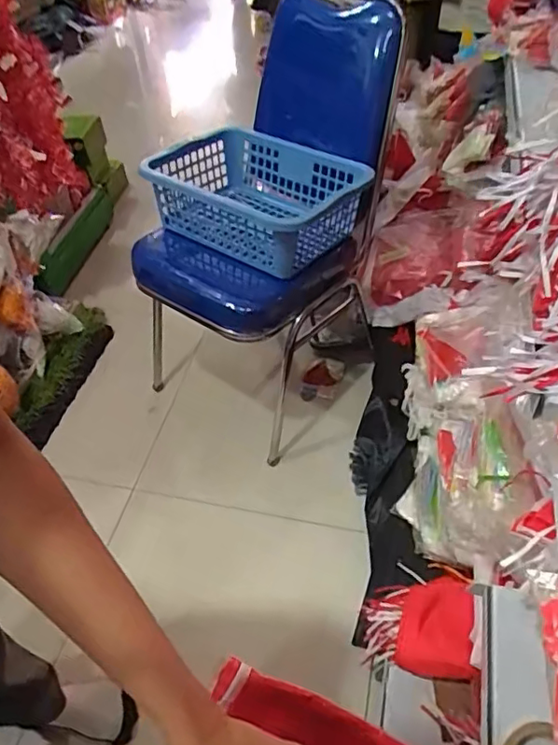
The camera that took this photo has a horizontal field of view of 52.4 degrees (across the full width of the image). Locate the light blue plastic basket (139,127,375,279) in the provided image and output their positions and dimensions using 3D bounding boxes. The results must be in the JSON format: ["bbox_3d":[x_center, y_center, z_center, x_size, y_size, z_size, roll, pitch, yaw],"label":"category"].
[{"bbox_3d":[-0.048,-0.366,1.201,0.396,0.180,0.283,26,55,25],"label":"light blue plastic basket"}]

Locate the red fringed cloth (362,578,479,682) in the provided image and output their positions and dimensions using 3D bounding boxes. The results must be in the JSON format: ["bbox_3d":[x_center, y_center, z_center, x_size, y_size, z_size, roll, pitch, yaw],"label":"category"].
[{"bbox_3d":[0.234,0.434,0.962,0.197,0.025,0.162,-19,34,29],"label":"red fringed cloth"}]

